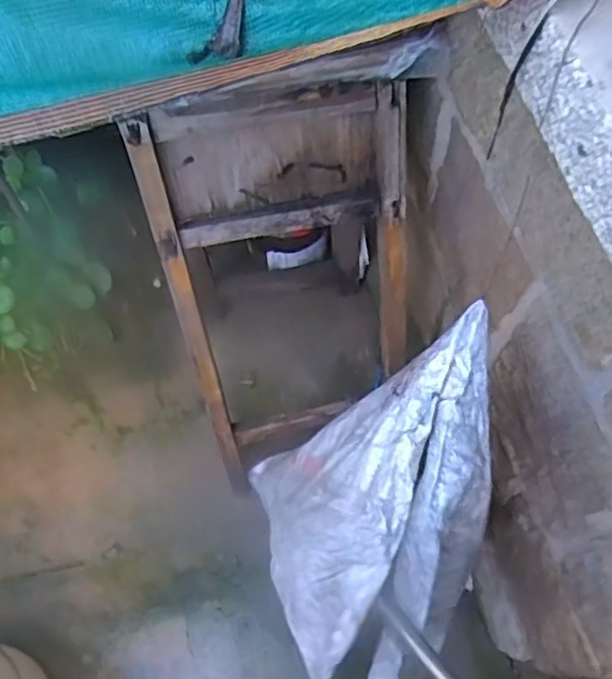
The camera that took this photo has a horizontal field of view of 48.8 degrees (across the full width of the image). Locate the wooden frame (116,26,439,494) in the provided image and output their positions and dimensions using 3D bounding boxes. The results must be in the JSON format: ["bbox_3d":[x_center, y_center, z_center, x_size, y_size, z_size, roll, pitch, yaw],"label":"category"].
[{"bbox_3d":[0.005,-0.076,1.078,0.418,0.740,0.049,-14,38,-6],"label":"wooden frame"}]

